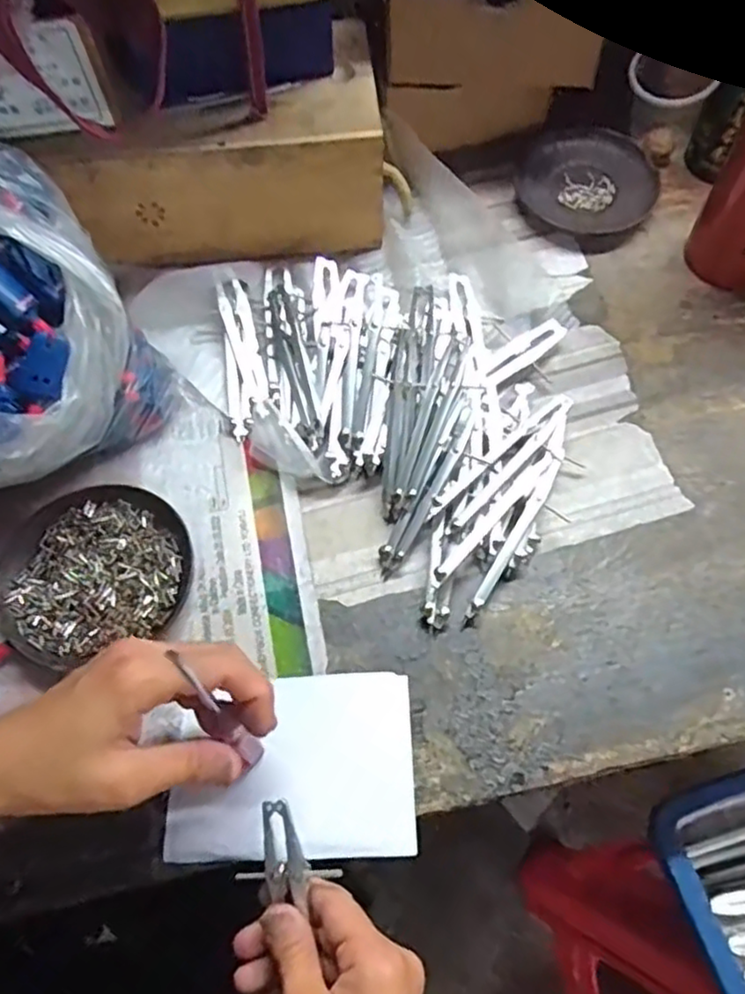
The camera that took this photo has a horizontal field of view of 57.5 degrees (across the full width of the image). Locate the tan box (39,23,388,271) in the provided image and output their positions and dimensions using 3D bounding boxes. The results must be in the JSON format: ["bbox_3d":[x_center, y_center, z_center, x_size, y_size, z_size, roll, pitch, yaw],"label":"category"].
[{"bbox_3d":[-0.109,-0.256,0.520,0.225,0.109,0.124,-8,65,-3],"label":"tan box"}]

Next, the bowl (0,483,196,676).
[{"bbox_3d":[-0.173,0.046,0.430,0.114,0.022,0.106,0,64,1],"label":"bowl"}]

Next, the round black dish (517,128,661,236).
[{"bbox_3d":[0.180,-0.263,0.563,0.108,0.011,0.117,0,64,1],"label":"round black dish"}]

